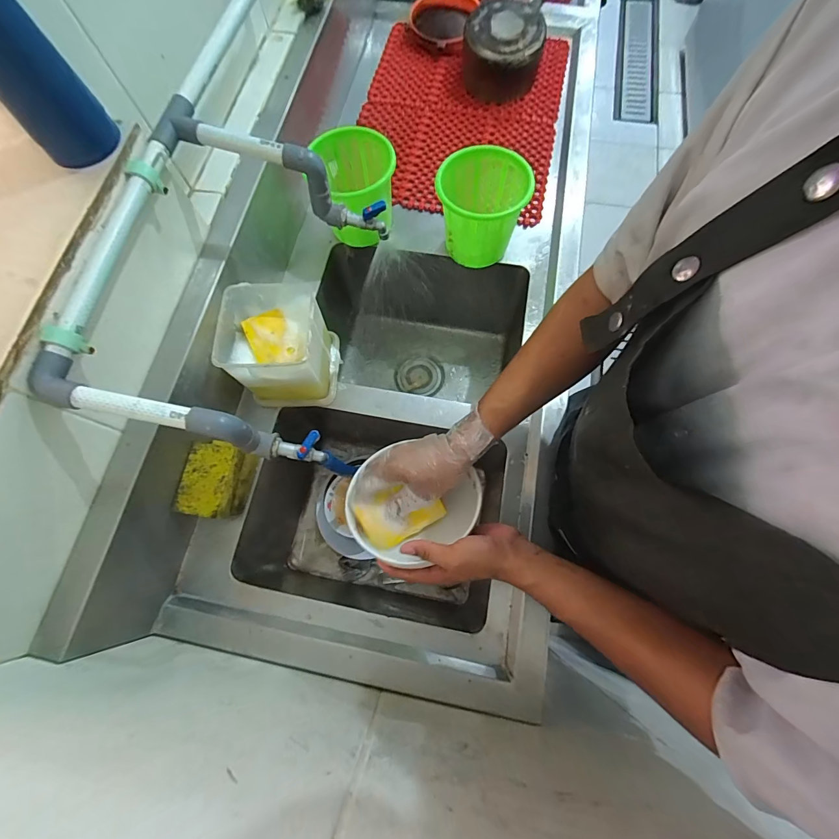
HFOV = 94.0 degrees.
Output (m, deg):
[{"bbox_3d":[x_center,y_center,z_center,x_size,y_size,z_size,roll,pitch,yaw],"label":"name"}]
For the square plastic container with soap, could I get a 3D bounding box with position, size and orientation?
[{"bbox_3d":[-0.224,-0.118,0.644,0.146,0.151,0.148,1,72,1],"label":"square plastic container with soap"}]

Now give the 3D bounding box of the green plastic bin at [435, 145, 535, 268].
[{"bbox_3d":[0.108,-0.379,0.726,0.147,0.161,0.158,-8,72,-1],"label":"green plastic bin"}]

